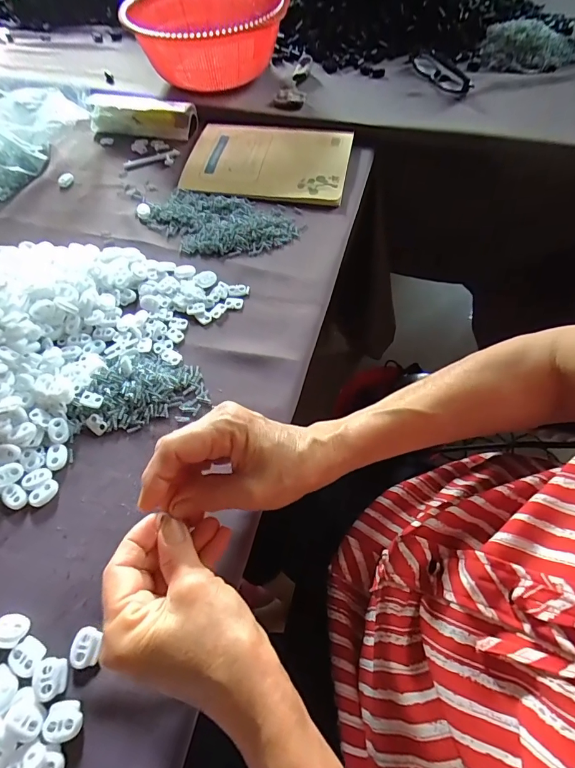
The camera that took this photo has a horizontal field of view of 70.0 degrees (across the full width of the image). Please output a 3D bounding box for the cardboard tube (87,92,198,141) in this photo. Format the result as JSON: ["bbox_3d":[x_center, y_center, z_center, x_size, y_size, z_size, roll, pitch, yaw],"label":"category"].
[{"bbox_3d":[-0.202,-0.383,0.581,0.151,0.032,0.045,13,60,11],"label":"cardboard tube"}]

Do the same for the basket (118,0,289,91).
[{"bbox_3d":[-0.115,-0.515,0.608,0.220,0.086,0.249,-18,59,-8],"label":"basket"}]

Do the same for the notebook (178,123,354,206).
[{"bbox_3d":[-0.025,-0.291,0.526,0.203,0.017,0.145,7,59,7],"label":"notebook"}]

